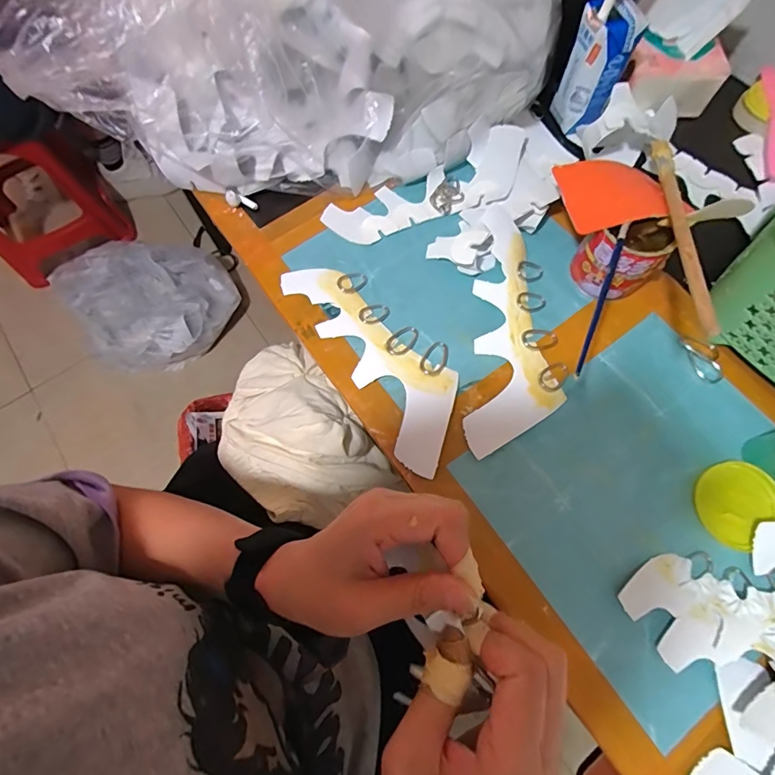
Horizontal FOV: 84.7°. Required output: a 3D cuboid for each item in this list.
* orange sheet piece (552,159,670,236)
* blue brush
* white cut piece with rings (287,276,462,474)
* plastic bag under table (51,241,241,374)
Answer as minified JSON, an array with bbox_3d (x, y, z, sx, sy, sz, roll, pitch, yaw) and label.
[{"bbox_3d":[0.189,-0.169,0.365,0.079,0.006,0.081,-13,66,0],"label":"orange sheet piece"},{"bbox_3d":[0.161,-0.070,0.318,0.007,0.007,0.144,24,72,9],"label":"blue brush"},{"bbox_3d":[-0.009,-0.033,0.381,0.089,0.008,0.220,-39,74,-12],"label":"white cut piece with rings"},{"bbox_3d":[-0.640,-0.235,1.149,0.348,0.213,0.384,38,75,13],"label":"plastic bag under table"}]

